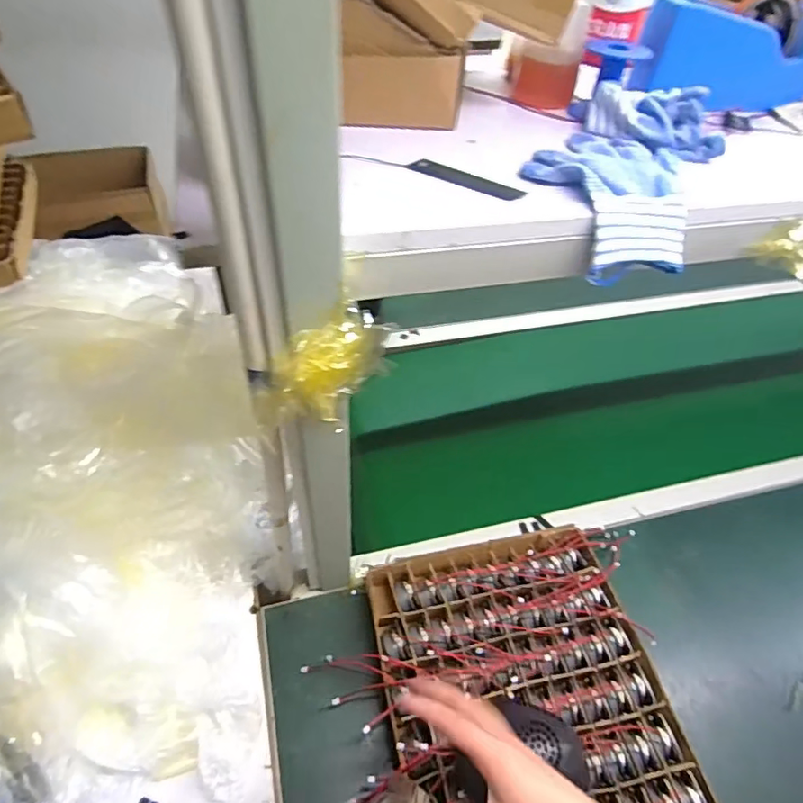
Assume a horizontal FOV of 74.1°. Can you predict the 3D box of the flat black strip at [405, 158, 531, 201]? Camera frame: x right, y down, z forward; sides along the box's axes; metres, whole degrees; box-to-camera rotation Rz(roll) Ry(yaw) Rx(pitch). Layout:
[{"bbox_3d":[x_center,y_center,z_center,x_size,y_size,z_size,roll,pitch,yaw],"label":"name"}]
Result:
[{"bbox_3d":[0.054,-0.182,0.438,0.097,0.005,0.022,28,53,18],"label":"flat black strip"}]

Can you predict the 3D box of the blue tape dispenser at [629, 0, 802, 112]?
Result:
[{"bbox_3d":[0.351,-0.380,0.578,0.211,0.082,0.094,-11,51,-14],"label":"blue tape dispenser"}]

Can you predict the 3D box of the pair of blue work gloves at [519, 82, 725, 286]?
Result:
[{"bbox_3d":[0.194,-0.202,0.468,0.144,0.072,0.221,22,51,14],"label":"pair of blue work gloves"}]

